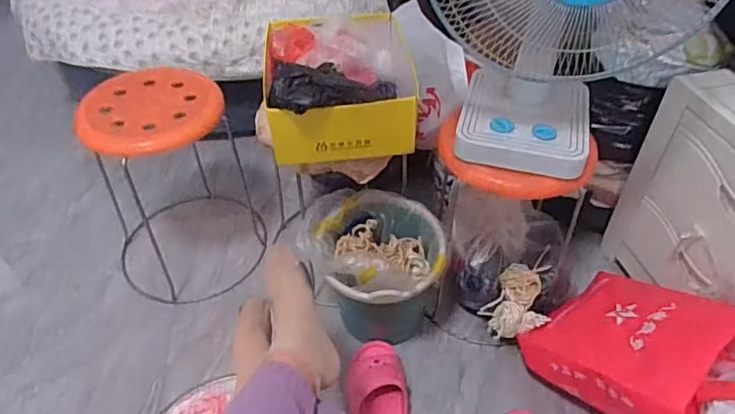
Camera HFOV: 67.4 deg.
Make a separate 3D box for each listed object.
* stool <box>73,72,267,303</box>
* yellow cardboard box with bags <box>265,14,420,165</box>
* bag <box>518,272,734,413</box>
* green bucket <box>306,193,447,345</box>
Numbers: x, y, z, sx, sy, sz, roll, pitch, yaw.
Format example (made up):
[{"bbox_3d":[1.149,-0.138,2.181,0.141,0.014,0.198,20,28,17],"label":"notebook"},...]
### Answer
[{"bbox_3d":[-0.450,-0.064,1.283,0.340,0.433,0.362,-19,48,-17],"label":"stool"},{"bbox_3d":[-0.052,-0.239,1.036,0.260,0.144,0.368,-5,42,0],"label":"yellow cardboard box with bags"},{"bbox_3d":[0.515,0.267,0.983,0.294,0.128,0.420,-38,28,-20],"label":"bag"},{"bbox_3d":[0.030,0.153,1.144,0.239,0.273,0.251,0,45,0],"label":"green bucket"}]

